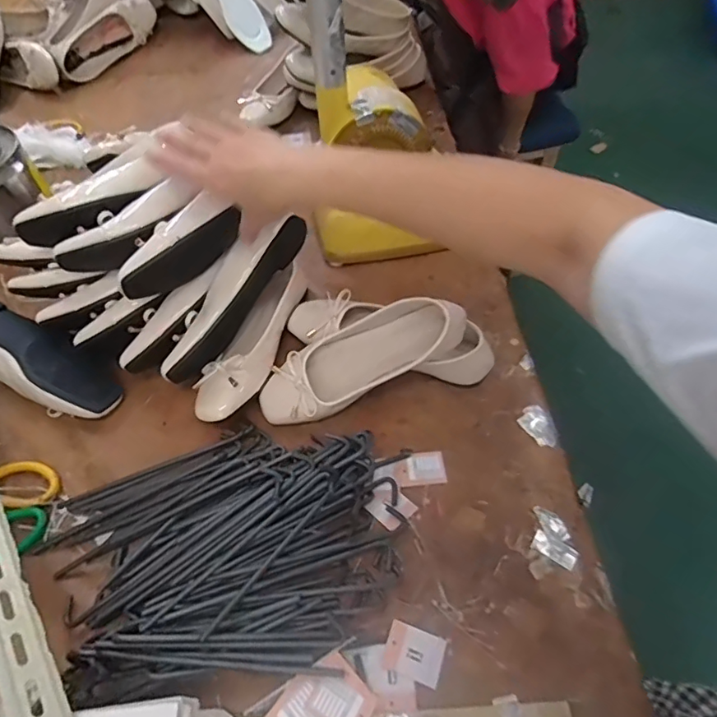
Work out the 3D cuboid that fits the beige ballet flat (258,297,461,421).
[{"bbox_3d":[-0.003,-0.006,0.570,0.237,0.071,0.092,-26,58,7],"label":"beige ballet flat"}]

